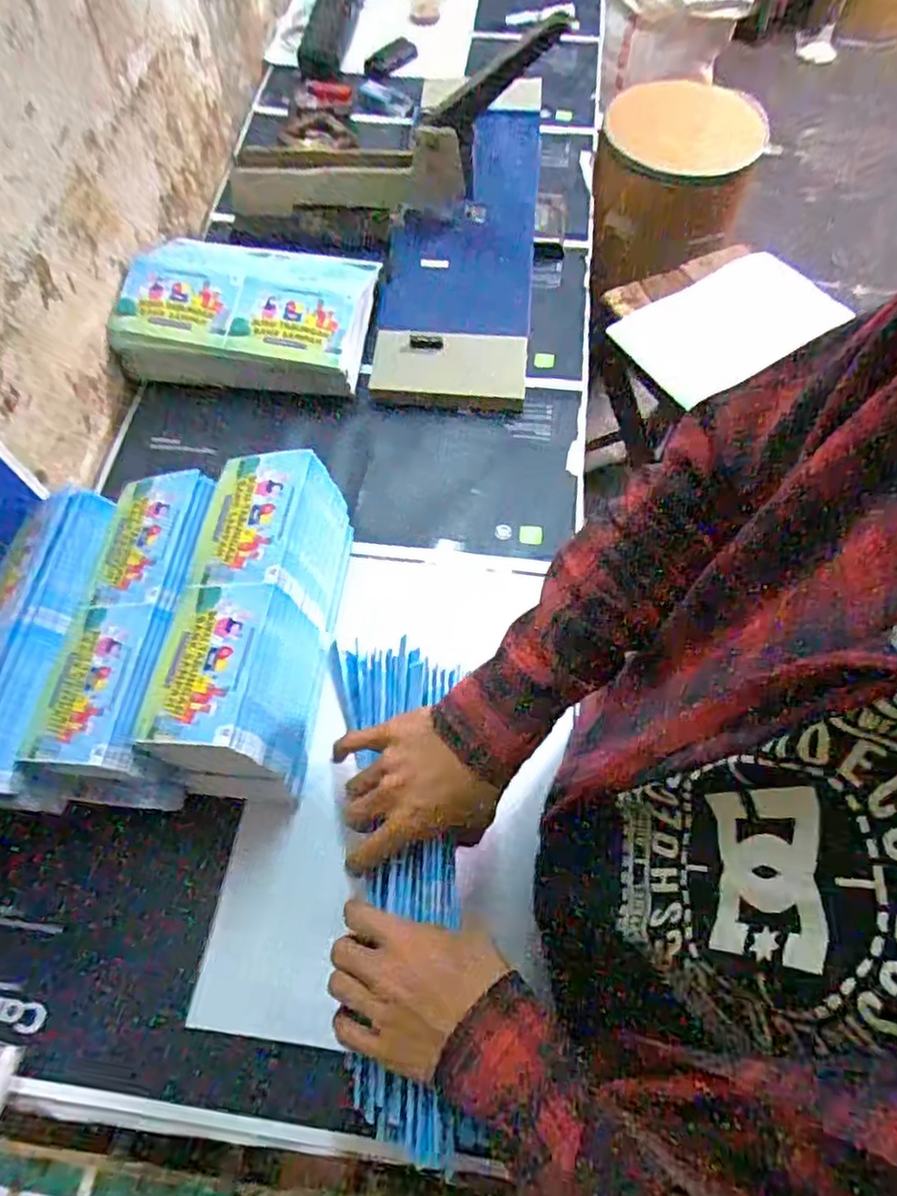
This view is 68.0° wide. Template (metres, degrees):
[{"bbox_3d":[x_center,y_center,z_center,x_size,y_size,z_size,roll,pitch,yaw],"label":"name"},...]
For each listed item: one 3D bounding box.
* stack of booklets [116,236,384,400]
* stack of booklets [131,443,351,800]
[{"bbox_3d":[-0.265,-0.393,0.901,0.316,0.082,0.225,7,65,5],"label":"stack of booklets"},{"bbox_3d":[-0.194,0.024,0.678,0.130,0.151,0.326,7,65,4],"label":"stack of booklets"}]

